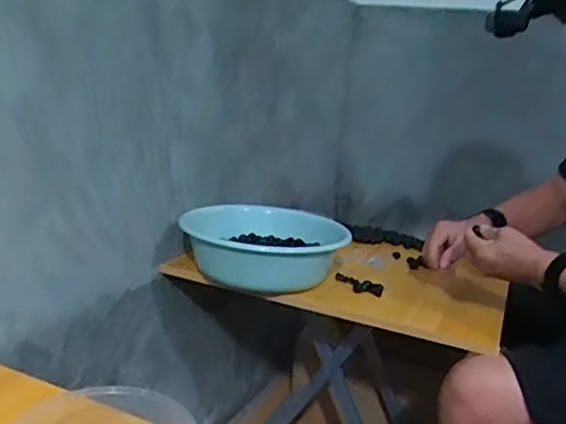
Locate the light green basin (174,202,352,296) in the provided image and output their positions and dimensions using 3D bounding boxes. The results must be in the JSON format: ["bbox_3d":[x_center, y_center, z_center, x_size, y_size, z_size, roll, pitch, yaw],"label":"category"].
[{"bbox_3d":[-0.029,0.059,0.979,0.259,0.097,0.200,11,12,20],"label":"light green basin"}]

